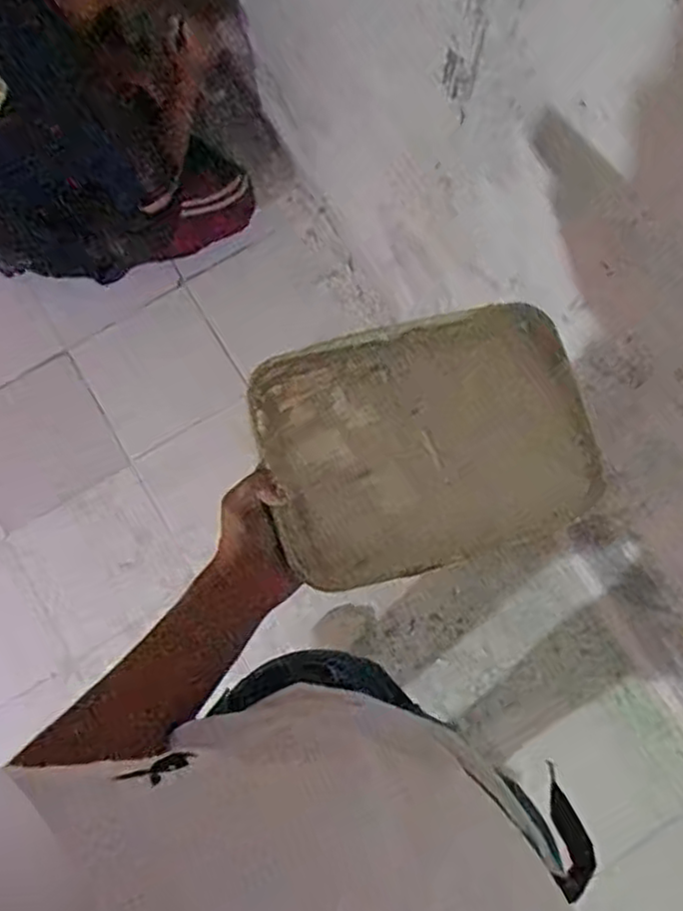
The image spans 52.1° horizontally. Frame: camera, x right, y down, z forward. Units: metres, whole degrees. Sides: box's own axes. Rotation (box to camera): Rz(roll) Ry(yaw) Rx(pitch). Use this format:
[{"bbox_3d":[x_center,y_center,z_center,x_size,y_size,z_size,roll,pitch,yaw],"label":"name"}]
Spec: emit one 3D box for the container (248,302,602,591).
[{"bbox_3d":[0.067,-0.011,0.569,0.257,0.057,0.188,-15,80,-4],"label":"container"}]

